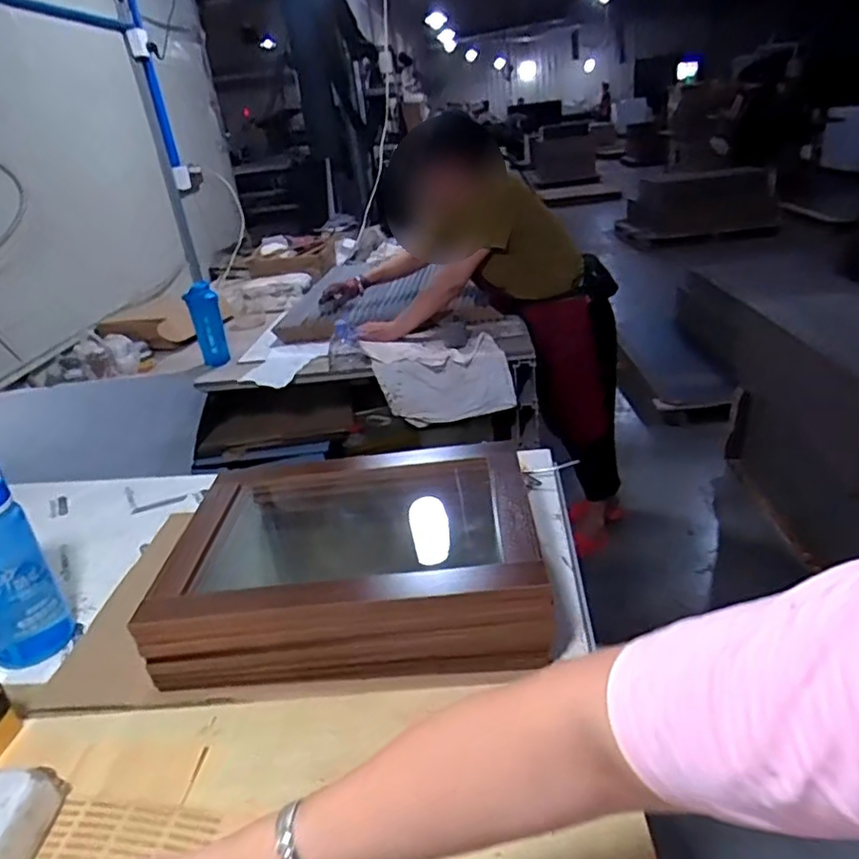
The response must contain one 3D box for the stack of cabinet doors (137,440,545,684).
[{"bbox_3d":[-0.126,0.181,0.886,0.536,0.144,0.338,-6,26,3],"label":"stack of cabinet doors"}]

